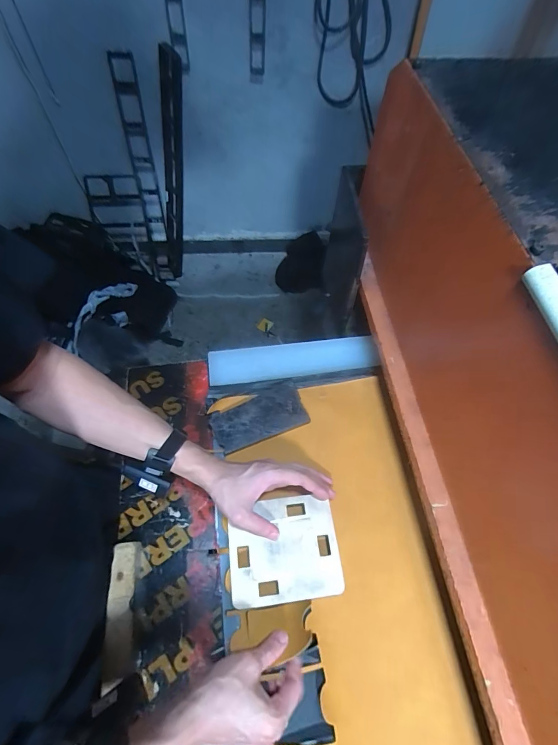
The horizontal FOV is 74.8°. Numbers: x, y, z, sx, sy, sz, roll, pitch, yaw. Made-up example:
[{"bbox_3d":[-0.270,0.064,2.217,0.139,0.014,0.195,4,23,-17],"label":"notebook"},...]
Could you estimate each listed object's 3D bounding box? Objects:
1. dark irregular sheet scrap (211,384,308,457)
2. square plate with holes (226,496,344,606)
[{"bbox_3d":[-0.032,0.074,0.593,0.149,0.009,0.071,-19,67,-10],"label":"dark irregular sheet scrap"},{"bbox_3d":[0.006,0.236,0.492,0.144,0.011,0.125,-6,62,-5],"label":"square plate with holes"}]

